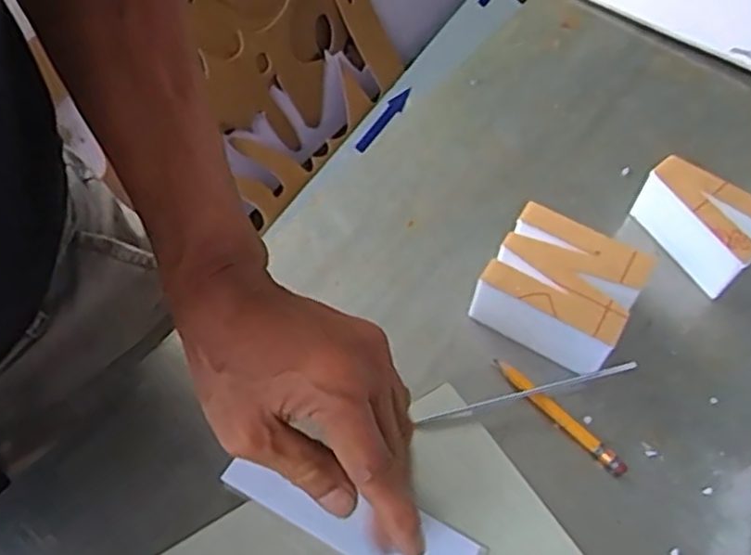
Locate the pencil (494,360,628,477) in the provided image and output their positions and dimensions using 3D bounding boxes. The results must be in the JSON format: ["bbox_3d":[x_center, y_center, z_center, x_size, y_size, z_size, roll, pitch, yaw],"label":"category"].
[{"bbox_3d":[0.105,0.079,0.412,0.007,0.006,0.090,-37,66,-25],"label":"pencil"}]

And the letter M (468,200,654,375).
[{"bbox_3d":[0.111,0.008,0.439,0.083,0.045,0.075,29,58,14],"label":"letter M"}]

